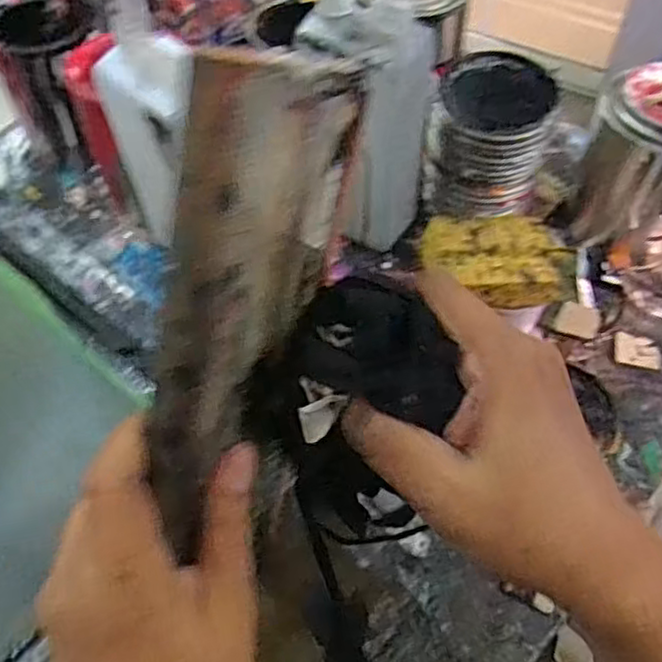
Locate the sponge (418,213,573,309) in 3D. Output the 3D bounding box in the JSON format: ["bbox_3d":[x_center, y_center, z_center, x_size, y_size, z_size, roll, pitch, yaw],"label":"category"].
[{"bbox_3d":[0.129,-0.060,0.549,0.110,0.029,0.075,4,54,4],"label":"sponge"}]

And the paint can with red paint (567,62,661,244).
[{"bbox_3d":[0.278,-0.149,0.600,0.096,0.149,0.102,0,54,1],"label":"paint can with red paint"}]

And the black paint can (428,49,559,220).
[{"bbox_3d":[0.138,-0.168,0.613,0.091,0.114,0.098,0,54,1],"label":"black paint can"}]

